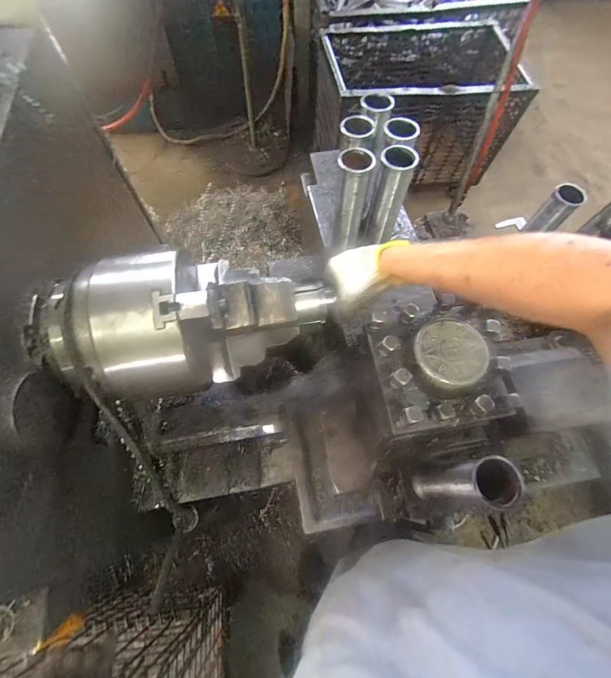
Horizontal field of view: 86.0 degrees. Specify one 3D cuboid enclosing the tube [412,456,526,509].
[{"bbox_3d":[0.190,0.183,0.417,0.058,0.187,0.051,-4,67,-3],"label":"tube"}]

